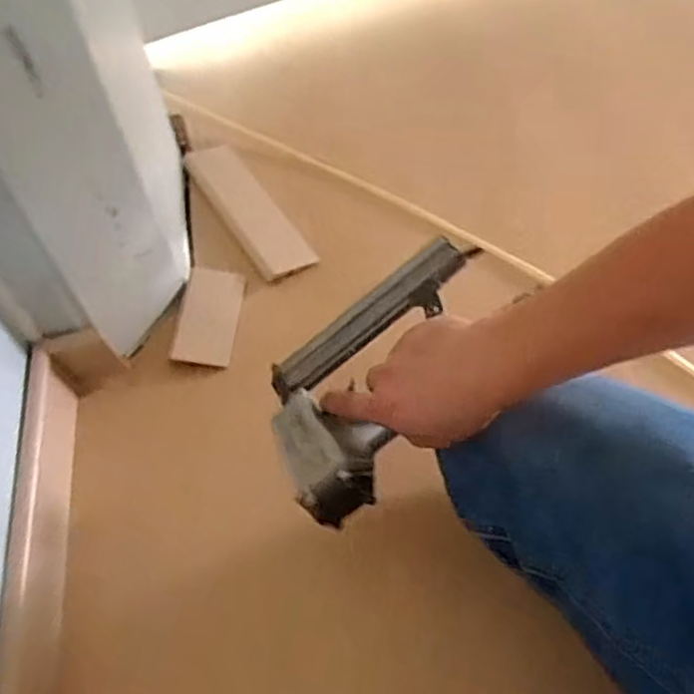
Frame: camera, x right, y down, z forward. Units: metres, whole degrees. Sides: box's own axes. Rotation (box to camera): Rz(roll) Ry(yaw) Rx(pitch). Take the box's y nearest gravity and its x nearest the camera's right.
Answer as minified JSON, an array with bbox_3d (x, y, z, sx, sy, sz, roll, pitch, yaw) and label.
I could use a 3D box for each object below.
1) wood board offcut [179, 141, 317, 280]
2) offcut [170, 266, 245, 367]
[{"bbox_3d":[-0.137,-0.188,0.891,0.070,0.014,0.268,-28,58,-15],"label":"wood board offcut"},{"bbox_3d":[-0.161,-0.036,0.797,0.067,0.016,0.126,2,56,5],"label":"offcut"}]

